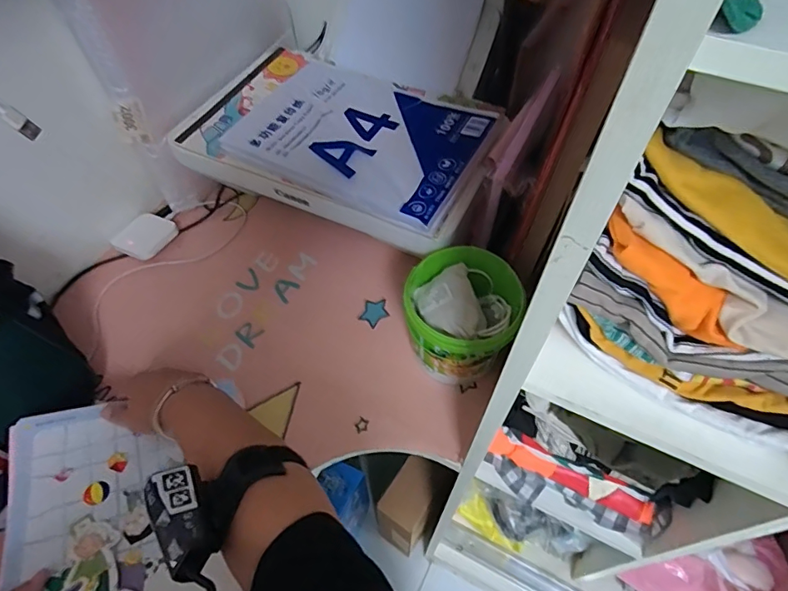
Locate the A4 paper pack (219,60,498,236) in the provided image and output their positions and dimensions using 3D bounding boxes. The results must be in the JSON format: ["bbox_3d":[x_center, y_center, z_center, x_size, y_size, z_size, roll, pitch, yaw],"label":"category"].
[{"bbox_3d":[-0.037,-0.211,0.622,0.294,0.028,0.226,21,57,15],"label":"A4 paper pack"}]

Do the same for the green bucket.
[{"bbox_3d":[0.083,0.027,0.585,0.126,0.121,0.136,0,54,0],"label":"green bucket"}]

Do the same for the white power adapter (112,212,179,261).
[{"bbox_3d":[-0.363,-0.089,0.714,0.053,0.034,0.079,22,57,15],"label":"white power adapter"}]

